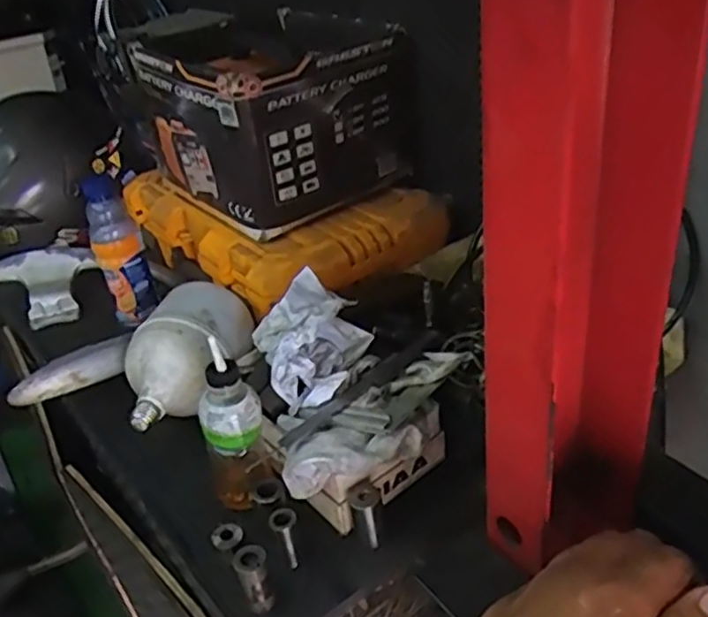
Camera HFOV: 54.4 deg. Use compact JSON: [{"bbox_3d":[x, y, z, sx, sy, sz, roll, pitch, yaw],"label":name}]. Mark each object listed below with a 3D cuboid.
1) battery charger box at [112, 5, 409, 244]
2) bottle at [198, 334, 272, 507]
[{"bbox_3d":[-0.116,-0.277,0.996,0.284,0.214,0.327,-28,38,-28],"label":"battery charger box"},{"bbox_3d":[-0.115,0.114,0.655,0.058,0.174,0.048,-17,34,-14],"label":"bottle"}]

